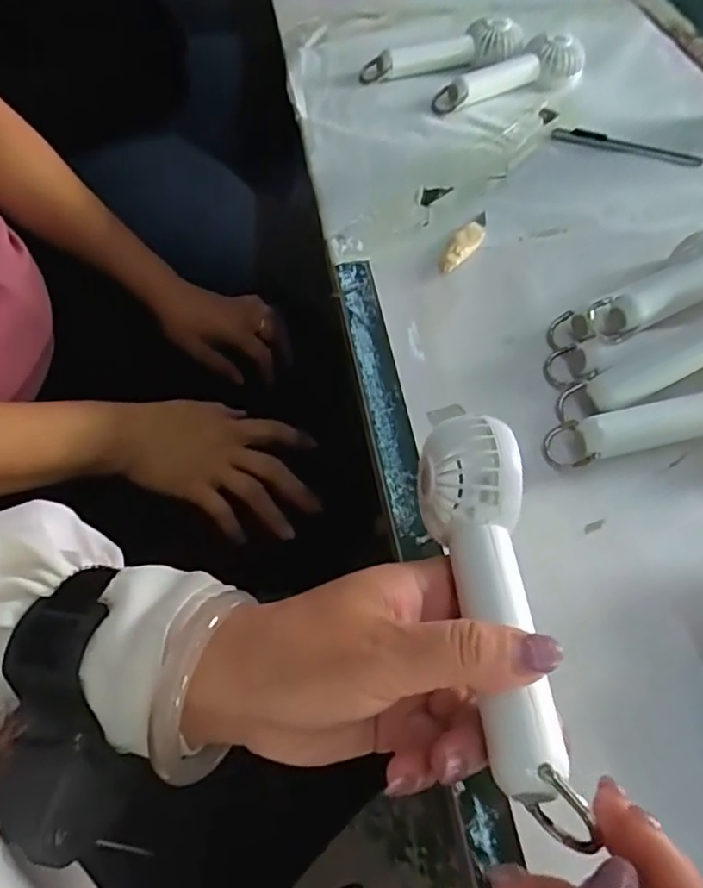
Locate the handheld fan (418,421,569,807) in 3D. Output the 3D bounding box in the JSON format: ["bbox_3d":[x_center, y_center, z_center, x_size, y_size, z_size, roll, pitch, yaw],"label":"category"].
[{"bbox_3d":[0.054,0.053,0.239,0.039,0.032,0.137,-4,56,-4],"label":"handheld fan"}]

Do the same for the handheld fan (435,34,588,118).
[{"bbox_3d":[0.146,-0.332,0.577,0.153,0.030,0.041,-27,60,-18],"label":"handheld fan"}]

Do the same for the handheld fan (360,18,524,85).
[{"bbox_3d":[0.085,-0.370,0.602,0.153,0.032,0.046,-9,56,-7],"label":"handheld fan"}]

